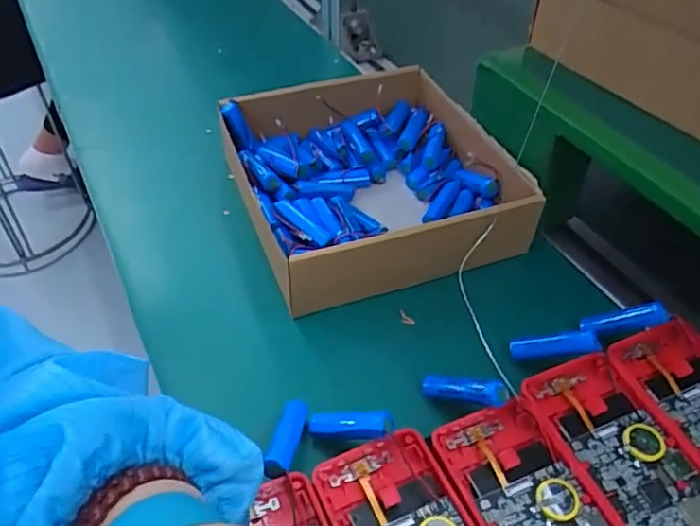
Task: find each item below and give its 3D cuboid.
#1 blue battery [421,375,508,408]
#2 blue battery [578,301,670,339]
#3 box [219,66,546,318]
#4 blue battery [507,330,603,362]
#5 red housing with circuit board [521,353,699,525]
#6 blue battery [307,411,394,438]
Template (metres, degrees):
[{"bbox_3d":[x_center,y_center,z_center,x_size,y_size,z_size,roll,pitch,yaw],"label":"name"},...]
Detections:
[{"bbox_3d":[0.064,0.073,0.347,0.051,0.012,0.013,-1,37,39],"label":"blue battery"},{"bbox_3d":[0.170,0.035,0.378,0.052,0.011,0.014,-12,45,8],"label":"blue battery"},{"bbox_3d":[0.012,-0.069,0.474,0.186,0.055,0.204,-15,47,-15],"label":"box"},{"bbox_3d":[0.124,0.051,0.369,0.051,0.011,0.009,-12,41,23],"label":"blue battery"},{"bbox_3d":[0.147,0.104,0.320,0.058,0.011,0.121,-19,48,-19],"label":"red housing with circuit board"},{"bbox_3d":[0.000,0.088,0.328,0.052,0.013,0.013,-11,36,34],"label":"blue battery"}]

